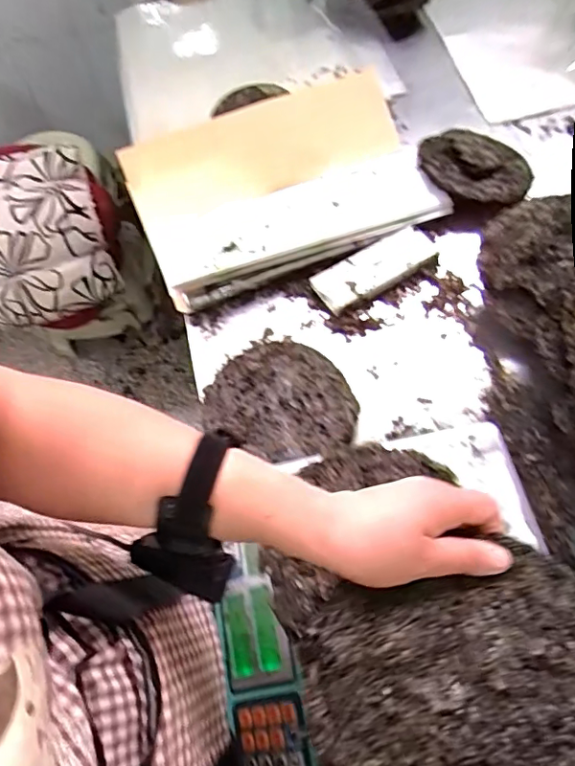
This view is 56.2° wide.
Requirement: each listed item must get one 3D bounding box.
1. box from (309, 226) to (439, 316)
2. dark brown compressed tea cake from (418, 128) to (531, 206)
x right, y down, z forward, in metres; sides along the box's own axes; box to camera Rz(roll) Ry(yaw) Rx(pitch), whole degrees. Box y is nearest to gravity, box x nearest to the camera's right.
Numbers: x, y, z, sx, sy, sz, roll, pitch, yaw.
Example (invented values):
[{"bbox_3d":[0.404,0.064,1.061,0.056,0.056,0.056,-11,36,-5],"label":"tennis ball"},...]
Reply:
[{"bbox_3d":[0.140,-0.181,0.855,0.205,0.022,0.072,-29,69,-12],"label":"box"},{"bbox_3d":[0.325,-0.377,0.925,0.185,0.041,0.179,0,66,0],"label":"dark brown compressed tea cake"}]

